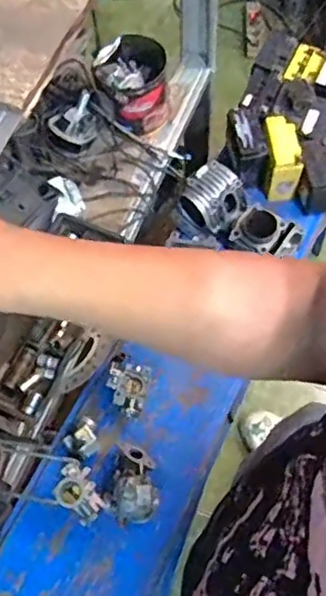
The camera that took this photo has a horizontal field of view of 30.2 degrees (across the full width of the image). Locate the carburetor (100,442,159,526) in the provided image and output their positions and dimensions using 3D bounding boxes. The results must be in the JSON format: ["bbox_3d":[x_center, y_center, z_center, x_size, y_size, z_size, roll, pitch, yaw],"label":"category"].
[{"bbox_3d":[-0.052,0.298,0.997,0.087,0.097,0.133,-4,67,0],"label":"carburetor"}]

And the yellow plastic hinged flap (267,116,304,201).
[{"bbox_3d":[0.239,-0.280,1.228,0.058,0.129,0.128,-7,67,-2],"label":"yellow plastic hinged flap"}]

